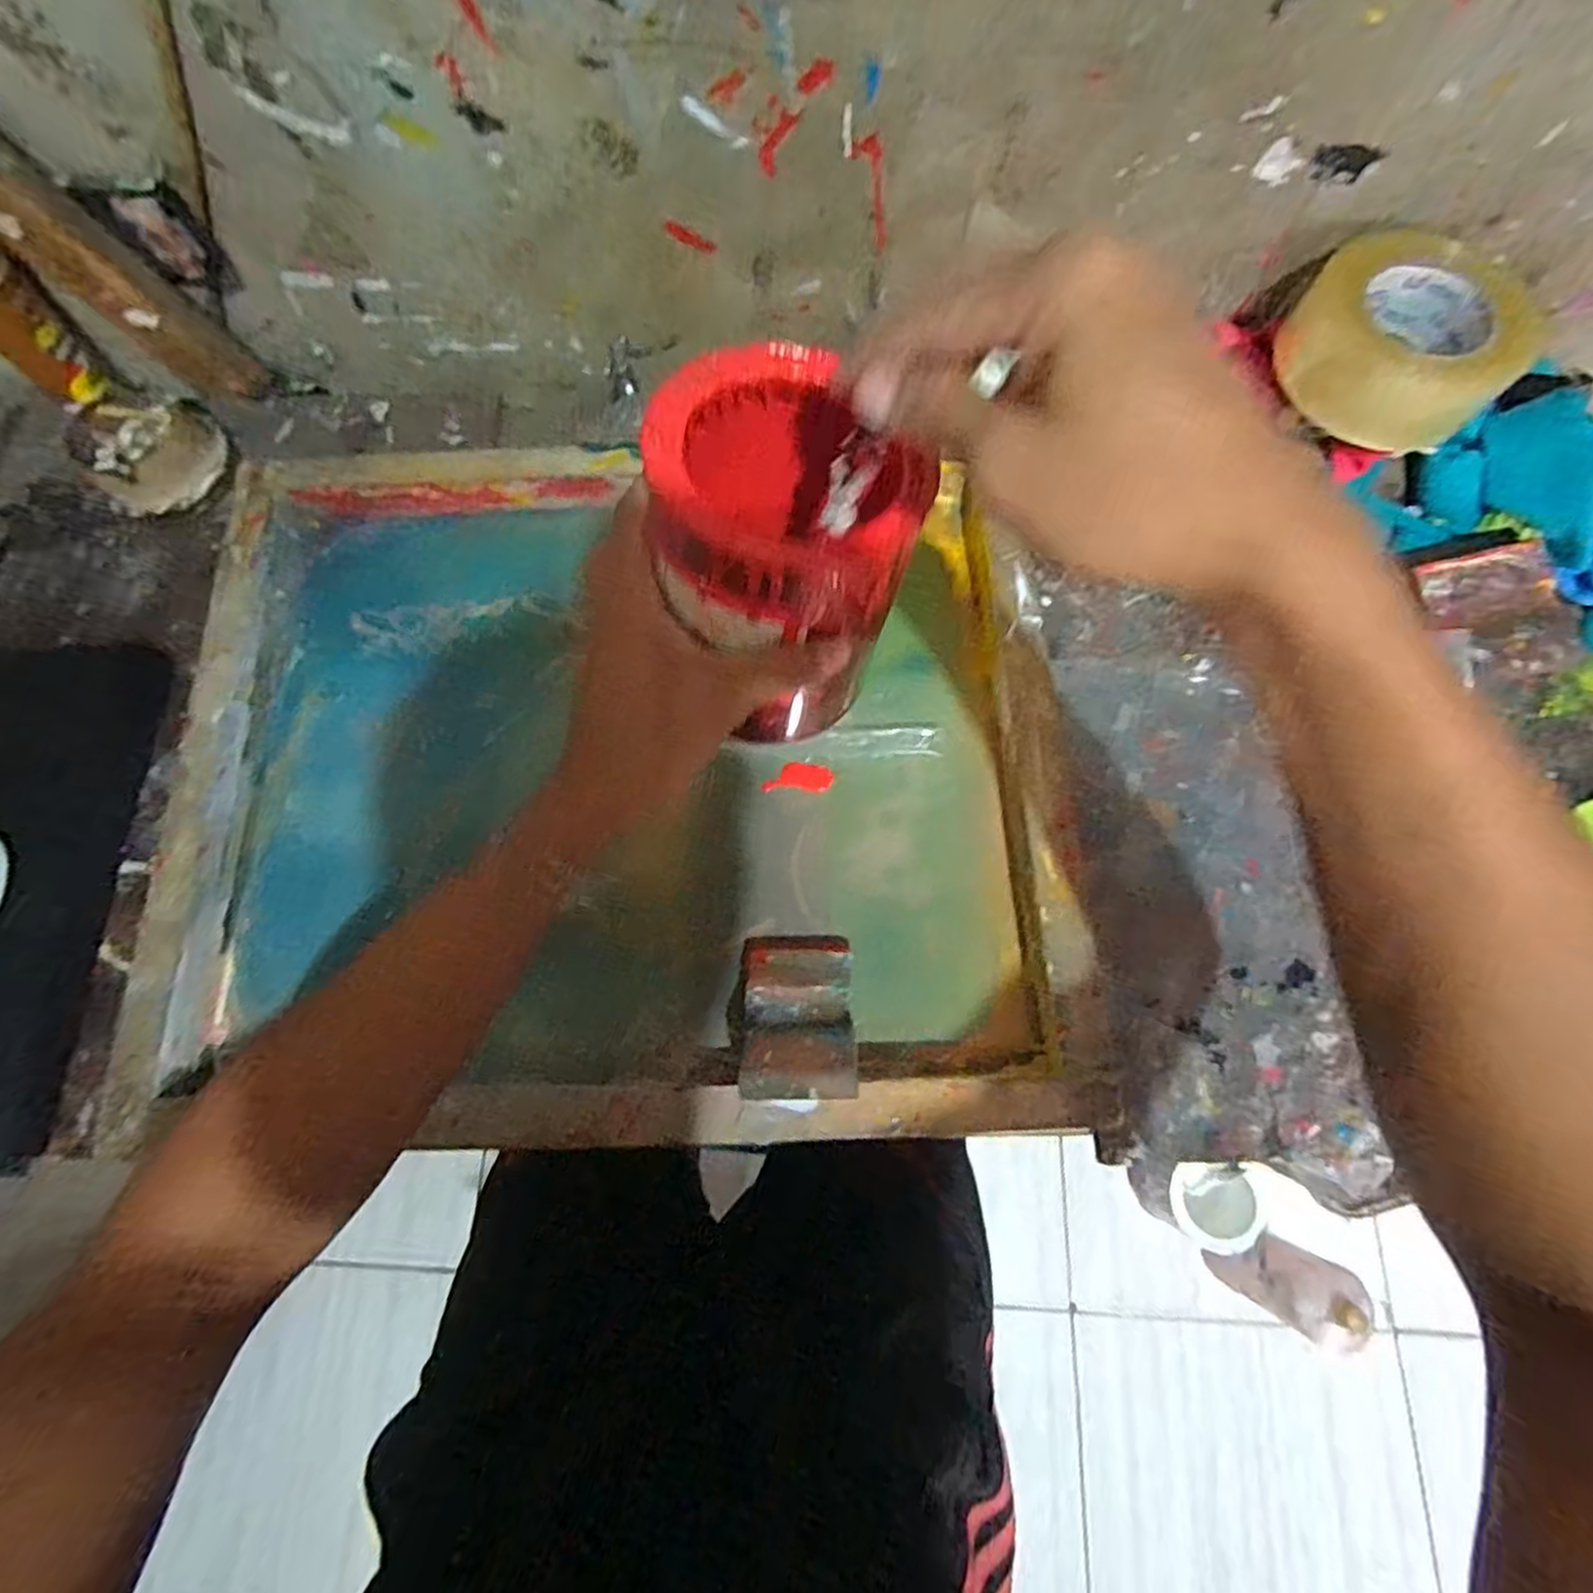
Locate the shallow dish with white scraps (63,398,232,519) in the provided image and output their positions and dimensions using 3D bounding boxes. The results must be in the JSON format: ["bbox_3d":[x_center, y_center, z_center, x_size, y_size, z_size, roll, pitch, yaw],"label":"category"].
[{"bbox_3d":[-0.487,-0.262,0.558,0.083,0.037,0.094,41,79,12],"label":"shallow dish with white scraps"}]

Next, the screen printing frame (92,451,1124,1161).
[{"bbox_3d":[-0.112,-0.022,0.471,0.547,0.063,0.453,-3,74,1],"label":"screen printing frame"}]

